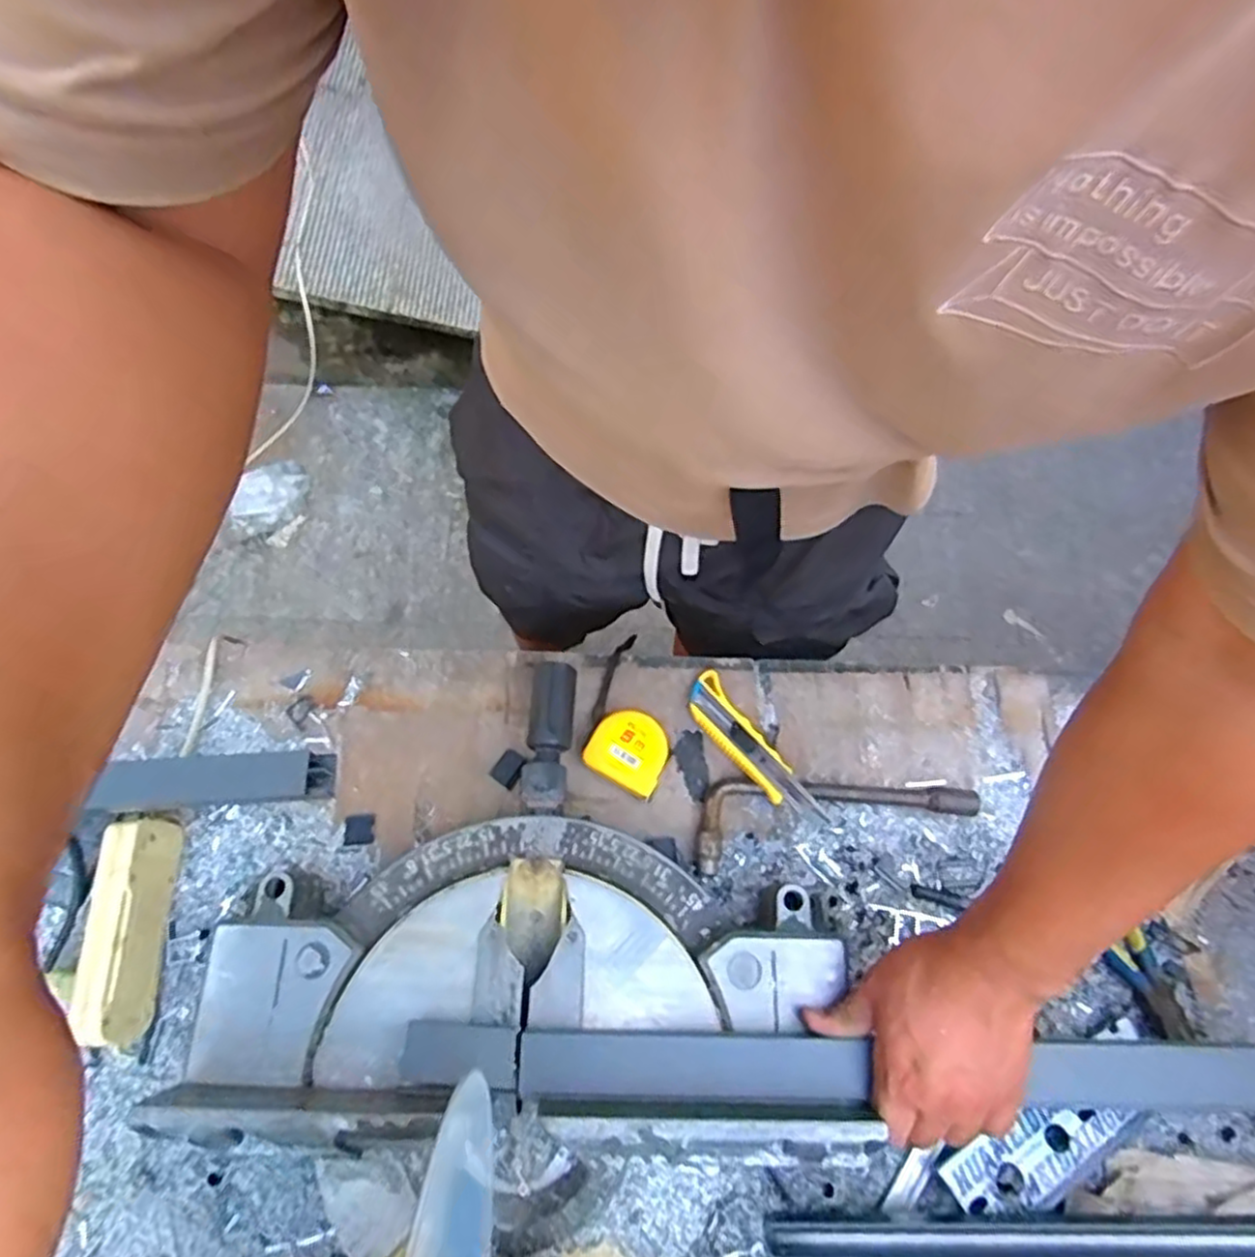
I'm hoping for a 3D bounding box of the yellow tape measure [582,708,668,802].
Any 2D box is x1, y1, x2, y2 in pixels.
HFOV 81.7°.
[{"bbox_3d":[0.002,0.112,0.656,0.072,0.034,0.065,33,70,12],"label":"yellow tape measure"}]

